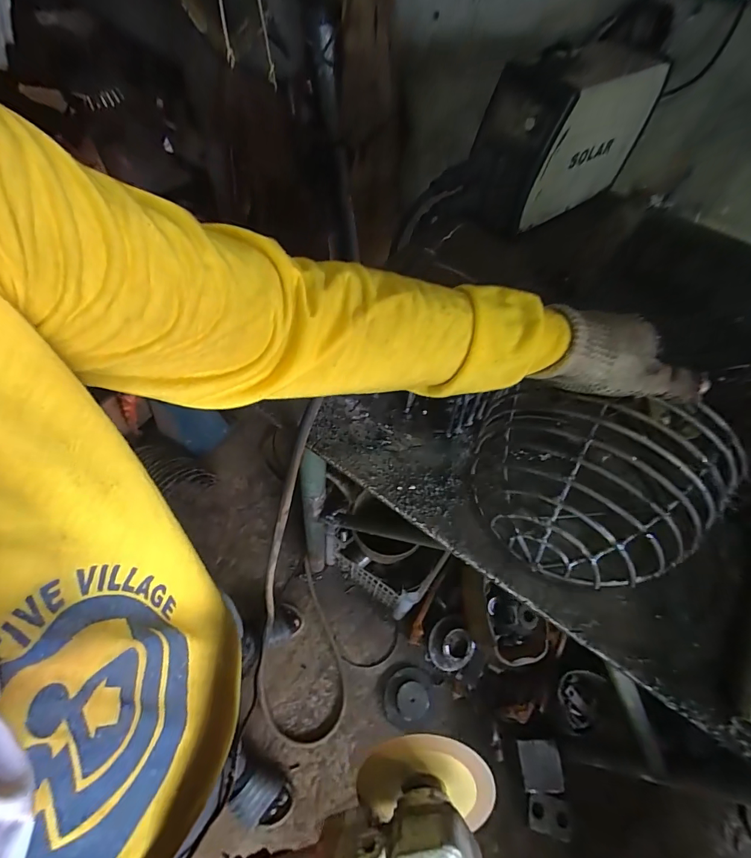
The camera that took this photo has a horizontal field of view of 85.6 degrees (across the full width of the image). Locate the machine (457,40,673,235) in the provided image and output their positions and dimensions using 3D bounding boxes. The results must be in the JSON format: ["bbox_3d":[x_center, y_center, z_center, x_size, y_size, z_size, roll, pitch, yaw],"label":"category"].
[{"bbox_3d":[0.331,-0.522,0.732,0.354,0.221,0.136,-33,62,-22],"label":"machine"}]

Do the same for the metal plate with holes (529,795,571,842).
[{"bbox_3d":[0.416,0.927,0.970,0.090,0.007,0.073,9,55,5],"label":"metal plate with holes"}]

